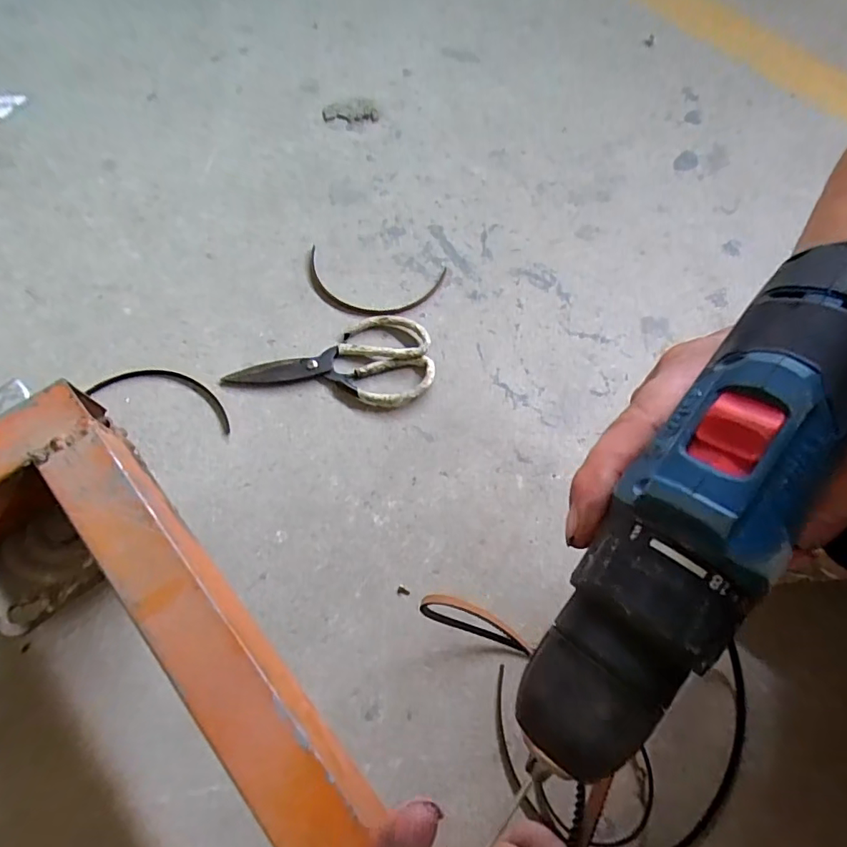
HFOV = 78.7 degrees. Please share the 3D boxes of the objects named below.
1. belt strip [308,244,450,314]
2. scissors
[{"bbox_3d":[-0.057,-0.149,0.558,0.149,0.005,0.076,12,67,2],"label":"belt strip"},{"bbox_3d":[-0.088,-0.064,0.503,0.192,0.017,0.092,0,67,-3],"label":"scissors"}]

